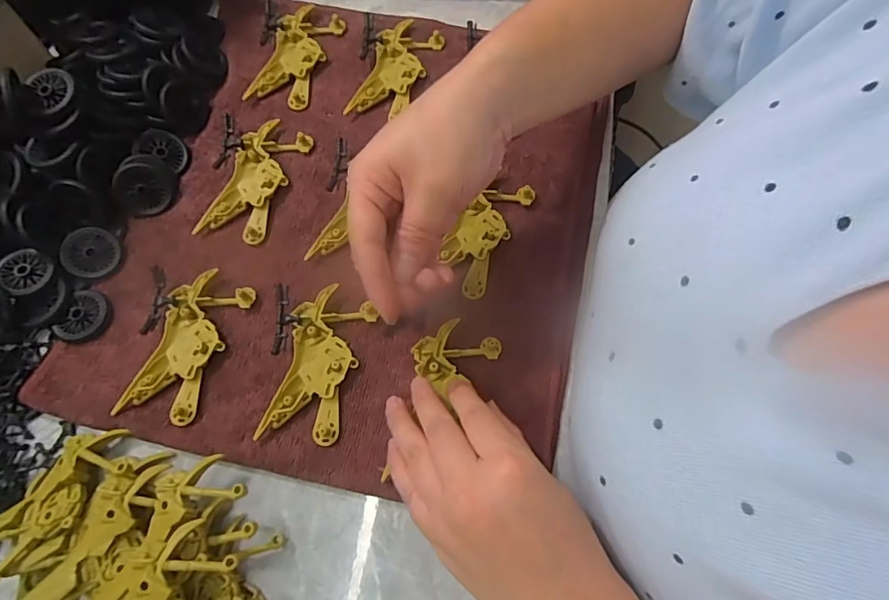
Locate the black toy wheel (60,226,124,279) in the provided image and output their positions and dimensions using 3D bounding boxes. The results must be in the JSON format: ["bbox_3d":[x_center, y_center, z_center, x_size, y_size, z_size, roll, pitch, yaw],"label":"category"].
[{"bbox_3d":[-0.251,-0.033,0.351,0.037,0.007,0.037,4,79,-18],"label":"black toy wheel"}]

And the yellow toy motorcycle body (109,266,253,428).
[{"bbox_3d":[-0.171,0.030,0.330,0.050,0.009,0.098,18,70,9],"label":"yellow toy motorcycle body"}]

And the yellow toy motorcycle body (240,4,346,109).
[{"bbox_3d":[-0.124,-0.207,0.414,0.049,0.012,0.101,14,70,7],"label":"yellow toy motorcycle body"}]

